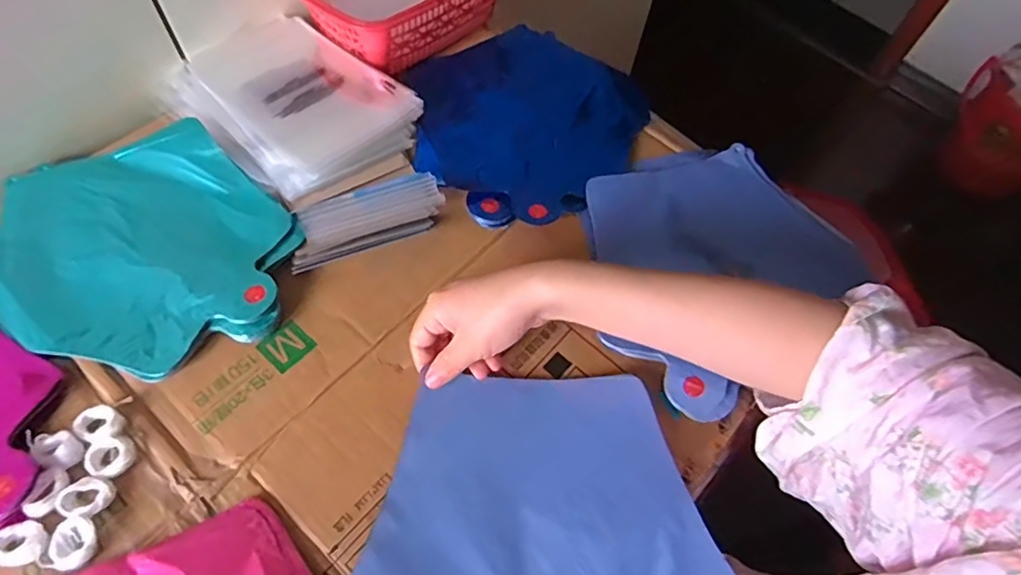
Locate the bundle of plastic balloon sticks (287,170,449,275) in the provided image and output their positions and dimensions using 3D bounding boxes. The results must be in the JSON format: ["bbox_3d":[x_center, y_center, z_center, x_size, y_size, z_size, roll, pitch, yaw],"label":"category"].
[{"bbox_3d":[-0.118,-0.058,0.488,0.127,0.021,0.065,-17,62,-13],"label":"bundle of plastic balloon sticks"}]

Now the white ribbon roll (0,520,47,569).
[{"bbox_3d":[-0.302,0.158,0.357,0.030,0.005,0.025,-19,62,-13],"label":"white ribbon roll"}]

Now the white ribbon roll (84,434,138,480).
[{"bbox_3d":[-0.265,0.112,0.388,0.028,0.007,0.028,1,59,-2],"label":"white ribbon roll"}]

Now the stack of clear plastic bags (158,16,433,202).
[{"bbox_3d":[-0.205,-0.179,0.540,0.209,0.026,0.157,39,65,19],"label":"stack of clear plastic bags"}]

